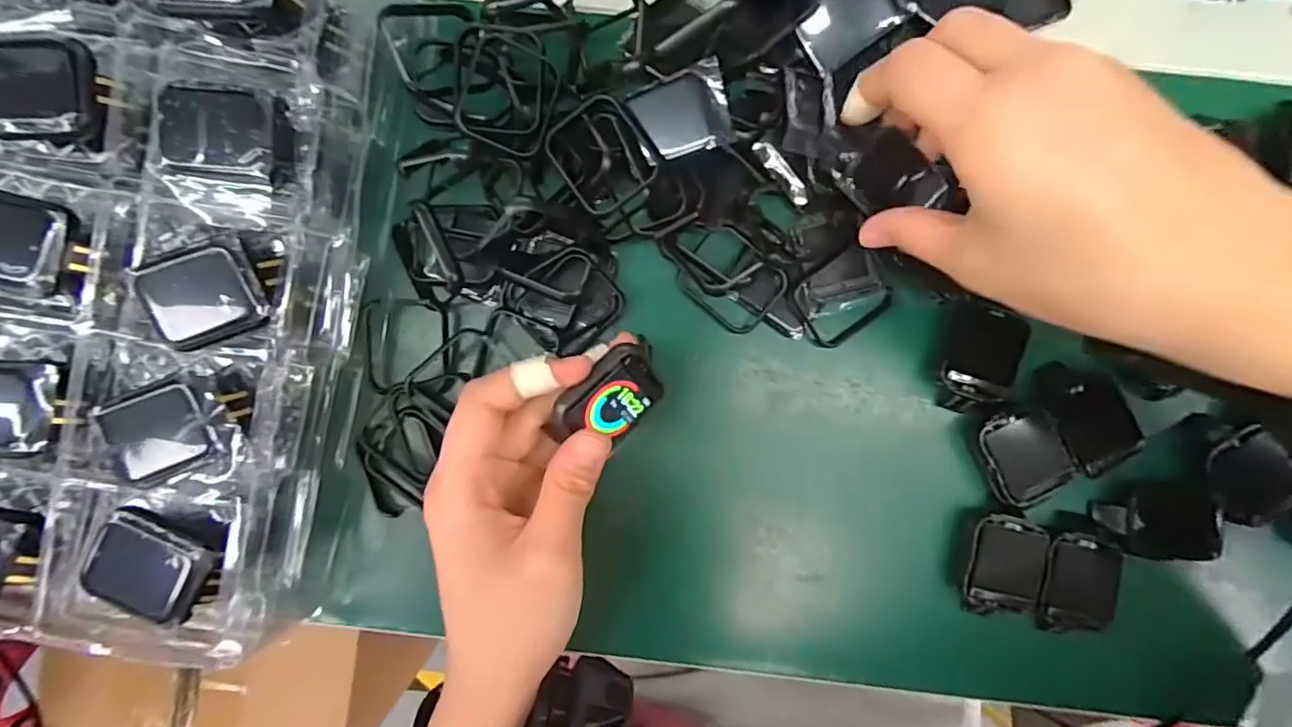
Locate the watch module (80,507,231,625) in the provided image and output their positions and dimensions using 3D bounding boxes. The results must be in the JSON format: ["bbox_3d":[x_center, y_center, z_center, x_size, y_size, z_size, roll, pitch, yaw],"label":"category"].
[{"bbox_3d":[-0.186,0.077,0.219,0.044,0.014,0.034,22,90,0],"label":"watch module"}]

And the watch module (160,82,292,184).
[{"bbox_3d":[-0.159,-0.086,0.217,0.042,0.013,0.033,7,90,0],"label":"watch module"}]

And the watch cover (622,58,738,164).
[{"bbox_3d":[0.014,-0.100,0.234,0.040,0.006,0.031,-14,101,29],"label":"watch cover"}]

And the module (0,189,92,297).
[{"bbox_3d":[-0.239,-0.047,0.217,0.051,0.010,0.033,17,90,0],"label":"module"}]

